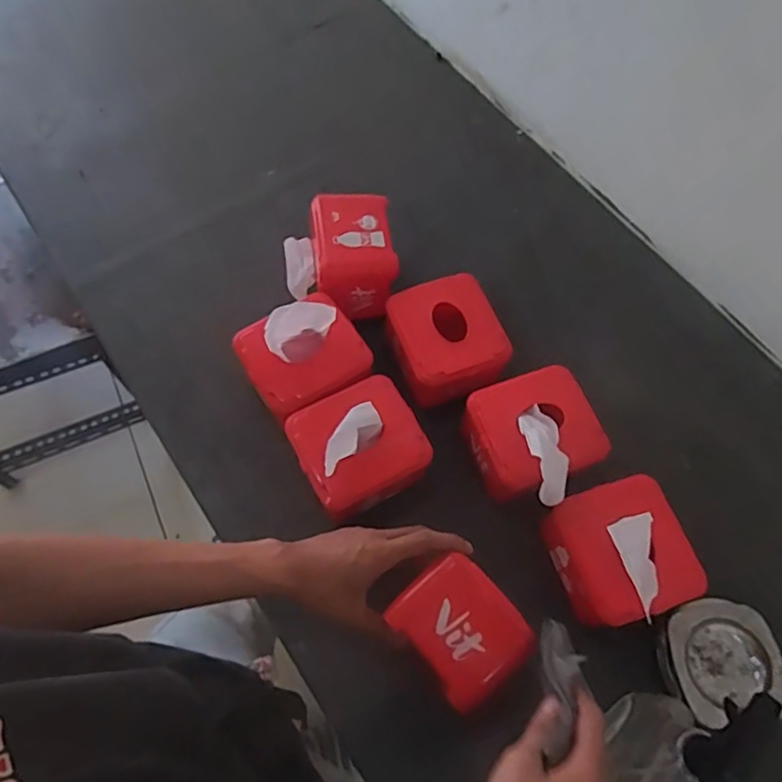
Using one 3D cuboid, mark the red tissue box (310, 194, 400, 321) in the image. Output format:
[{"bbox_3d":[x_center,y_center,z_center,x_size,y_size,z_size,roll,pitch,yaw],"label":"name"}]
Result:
[{"bbox_3d":[-0.047,-0.160,0.758,0.096,0.107,0.126,-9,65,-7],"label":"red tissue box"}]

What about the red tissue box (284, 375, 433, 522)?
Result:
[{"bbox_3d":[-0.034,0.062,0.657,0.128,0.103,0.117,-24,68,-14],"label":"red tissue box"}]

